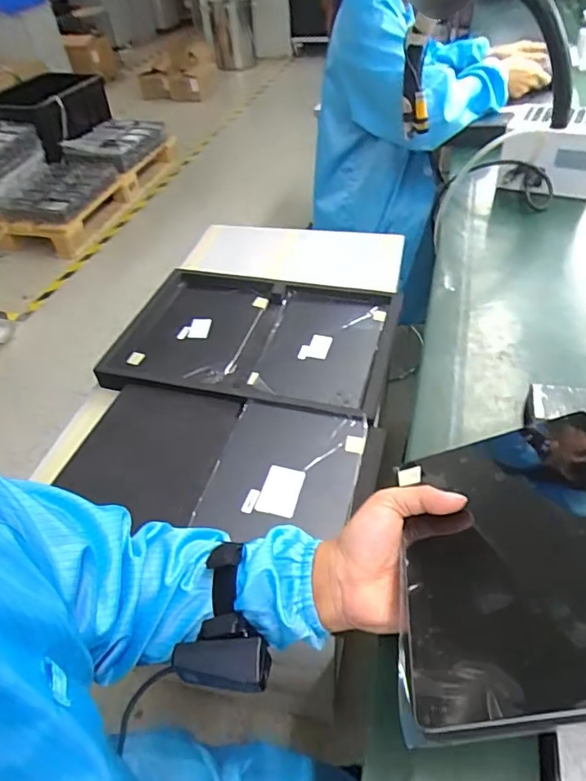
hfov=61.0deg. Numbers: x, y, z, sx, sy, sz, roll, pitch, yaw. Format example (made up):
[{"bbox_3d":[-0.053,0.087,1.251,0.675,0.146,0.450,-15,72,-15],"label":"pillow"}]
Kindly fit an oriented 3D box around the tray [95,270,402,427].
[{"bbox_3d":[-0.059,-0.091,0.809,0.433,0.032,0.295,8,47,13],"label":"tray"}]

